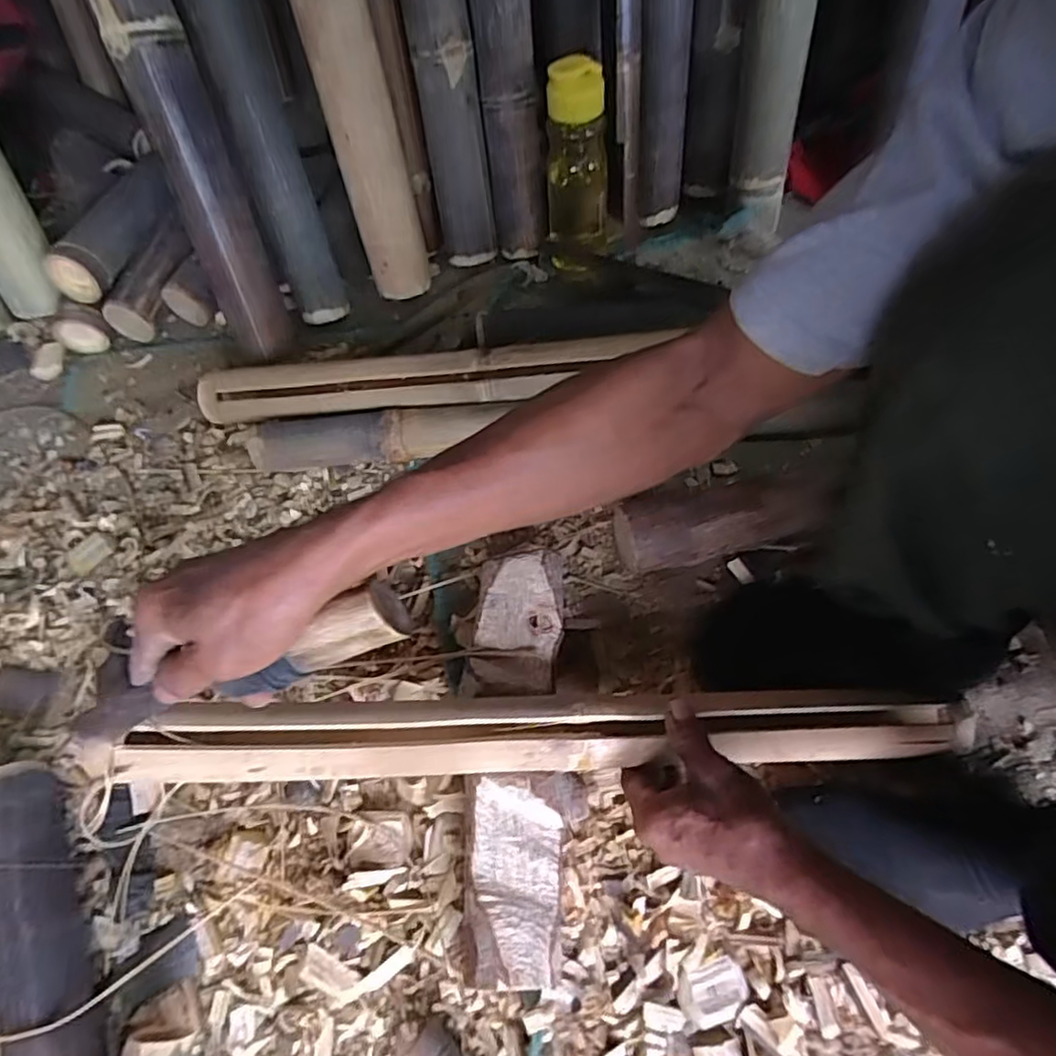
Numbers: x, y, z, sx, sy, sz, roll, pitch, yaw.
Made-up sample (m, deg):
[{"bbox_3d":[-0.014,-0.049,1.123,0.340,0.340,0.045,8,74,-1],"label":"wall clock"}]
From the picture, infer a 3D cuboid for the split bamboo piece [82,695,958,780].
[{"bbox_3d":[0.014,0.154,0.471,0.610,0.030,0.048,0,63,-5],"label":"split bamboo piece"}]

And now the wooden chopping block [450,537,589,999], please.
[{"bbox_3d":[-0.007,0.178,0.518,0.102,0.060,0.319,-5,63,0],"label":"wooden chopping block"}]

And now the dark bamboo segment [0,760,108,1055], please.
[{"bbox_3d":[-0.363,0.309,0.476,0.055,0.060,0.269,-25,65,-9],"label":"dark bamboo segment"}]

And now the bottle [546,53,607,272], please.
[{"bbox_3d":[0.058,-0.402,0.711,0.072,0.209,0.063,2,64,4],"label":"bottle"}]

